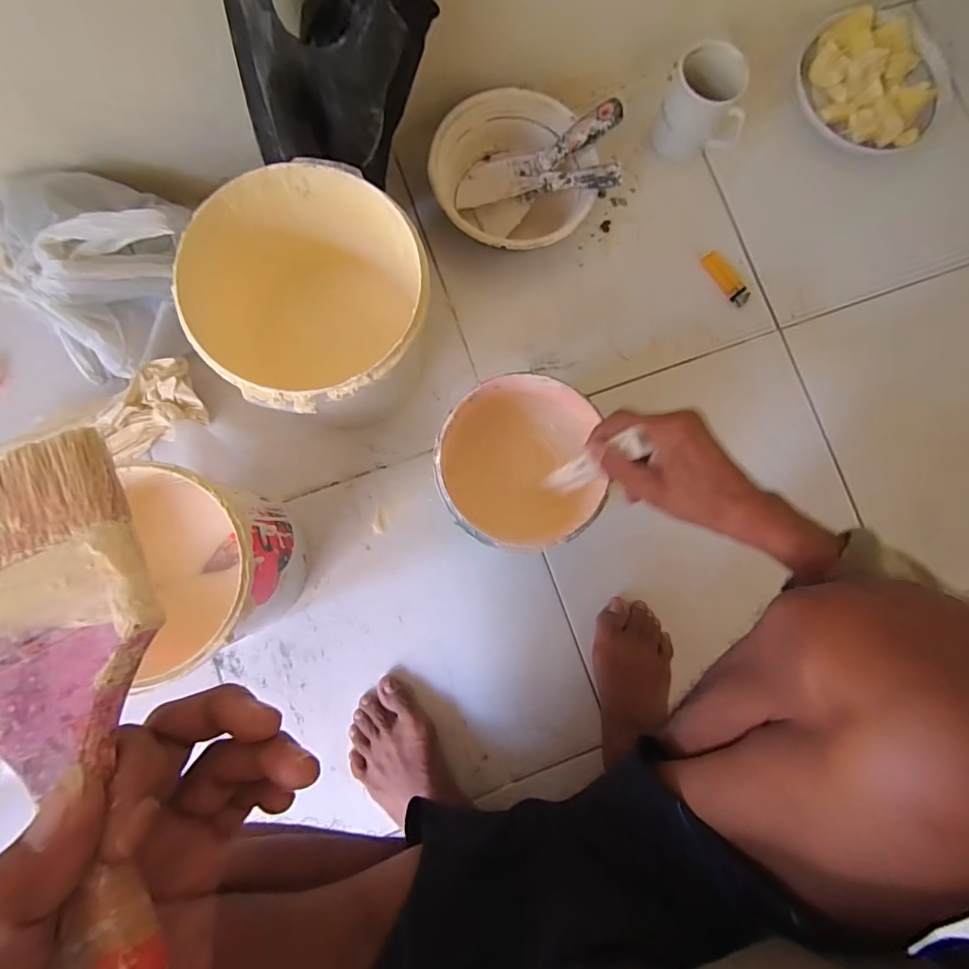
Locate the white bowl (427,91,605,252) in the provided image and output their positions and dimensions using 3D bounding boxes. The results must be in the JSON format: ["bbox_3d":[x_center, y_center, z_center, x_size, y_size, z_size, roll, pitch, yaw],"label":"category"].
[{"bbox_3d":[0.029,-0.377,0.605,0.191,0.069,0.204,0,84,-4],"label":"white bowl"}]

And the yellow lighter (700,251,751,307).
[{"bbox_3d":[0.319,-0.271,0.639,0.024,0.016,0.082,-32,87,-6],"label":"yellow lighter"}]

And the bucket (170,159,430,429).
[{"bbox_3d":[-0.160,-0.164,0.509,0.207,0.197,0.208,0,84,-4],"label":"bucket"}]

